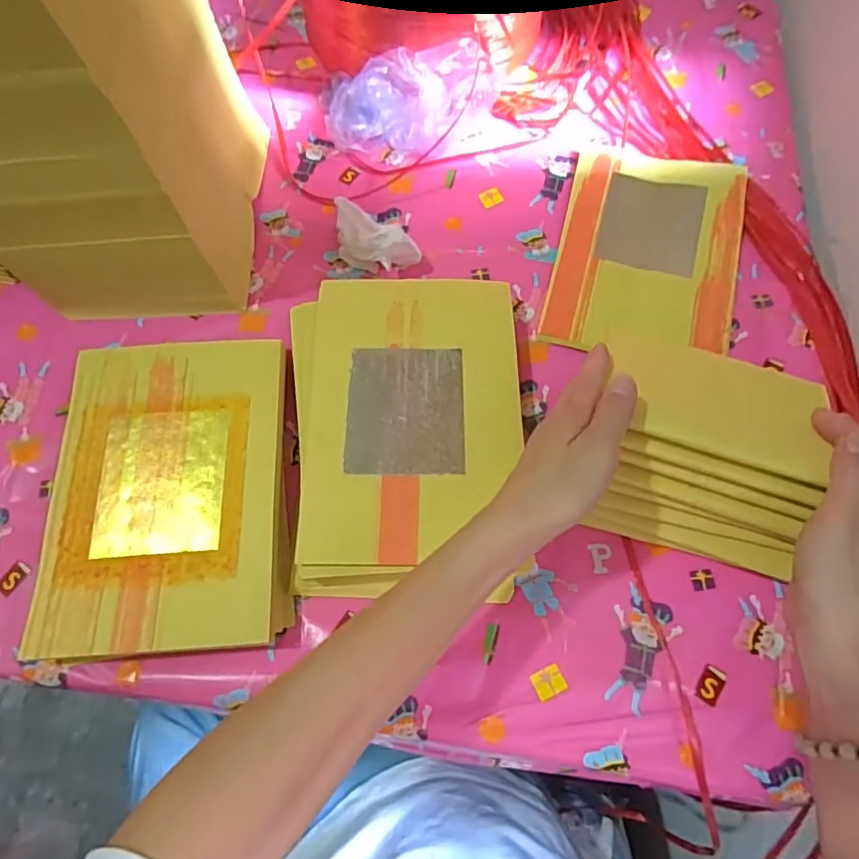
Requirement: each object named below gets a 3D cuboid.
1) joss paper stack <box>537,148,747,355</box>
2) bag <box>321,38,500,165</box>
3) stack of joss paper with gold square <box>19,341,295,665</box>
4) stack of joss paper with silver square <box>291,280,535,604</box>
[{"bbox_3d":[0.202,-0.165,0.520,0.159,0.013,0.227,13,68,6],"label":"joss paper stack"},{"bbox_3d":[-0.024,-0.333,0.570,0.180,0.066,0.100,3,67,2],"label":"bag"},{"bbox_3d":[-0.192,0.045,0.428,0.164,0.034,0.231,-5,67,-1],"label":"stack of joss paper with gold square"},{"bbox_3d":[-0.018,-0.003,0.441,0.173,0.038,0.246,-2,67,0],"label":"stack of joss paper with silver square"}]

